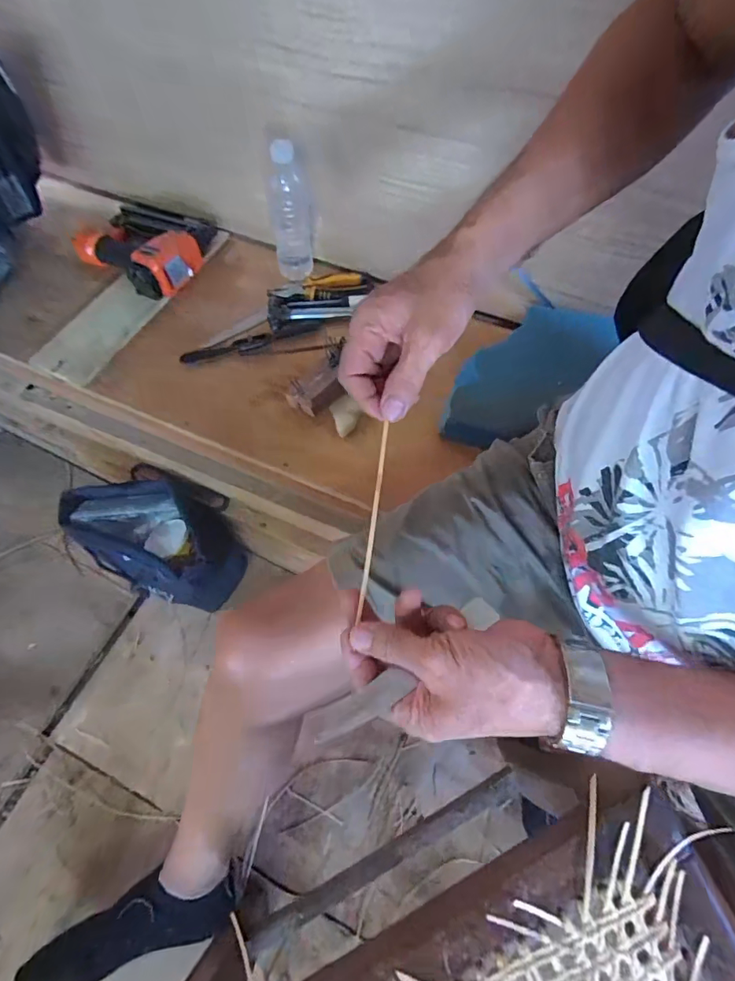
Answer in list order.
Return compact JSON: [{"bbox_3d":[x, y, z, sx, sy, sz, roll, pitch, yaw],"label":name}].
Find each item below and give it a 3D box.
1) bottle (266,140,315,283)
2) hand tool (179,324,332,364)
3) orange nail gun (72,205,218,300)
[{"bbox_3d":[-0.110,-0.393,0.651,0.053,0.170,0.053,0,66,-1],"label":"bottle"},{"bbox_3d":[-0.160,-0.212,0.665,0.205,0.022,0.046,-5,66,-3],"label":"hand tool"},{"bbox_3d":[-0.342,-0.391,0.714,0.194,0.069,0.180,23,68,9],"label":"orange nail gun"}]

